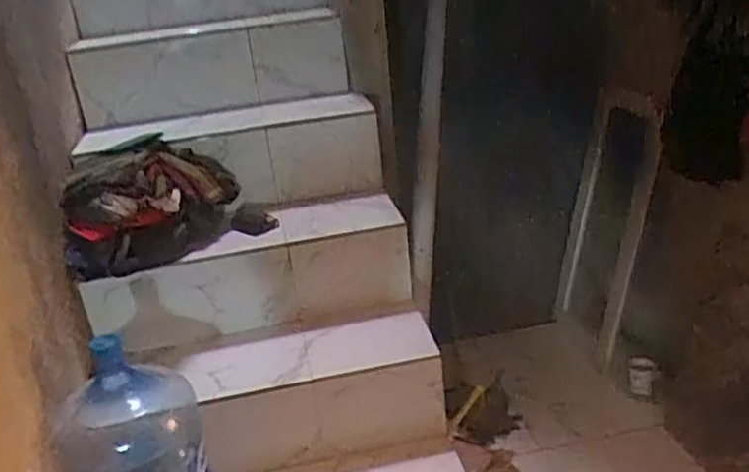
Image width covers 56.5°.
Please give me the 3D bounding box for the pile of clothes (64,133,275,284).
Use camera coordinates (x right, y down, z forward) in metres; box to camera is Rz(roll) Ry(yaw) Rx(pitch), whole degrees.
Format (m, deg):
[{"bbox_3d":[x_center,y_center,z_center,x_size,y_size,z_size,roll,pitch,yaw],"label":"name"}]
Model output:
[{"bbox_3d":[-0.525,-0.089,1.728,0.490,0.271,0.156,-18,26,-26],"label":"pile of clothes"}]

